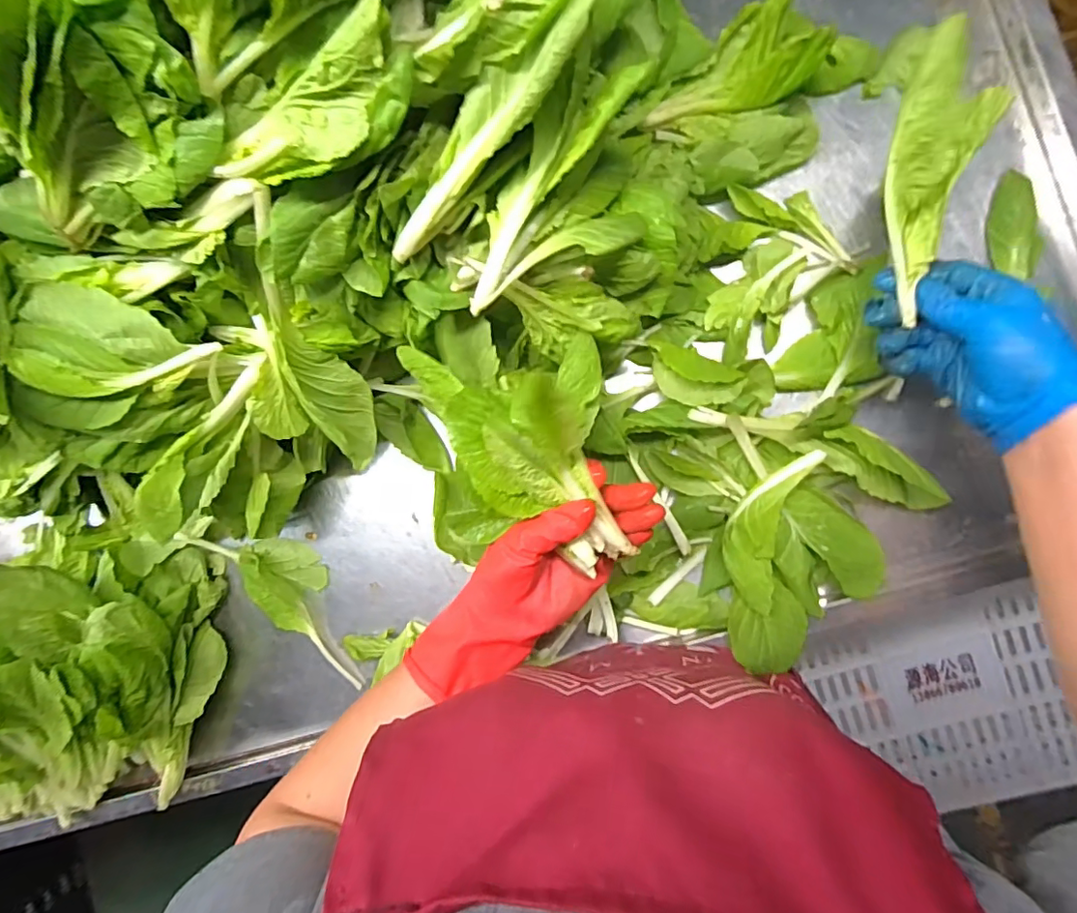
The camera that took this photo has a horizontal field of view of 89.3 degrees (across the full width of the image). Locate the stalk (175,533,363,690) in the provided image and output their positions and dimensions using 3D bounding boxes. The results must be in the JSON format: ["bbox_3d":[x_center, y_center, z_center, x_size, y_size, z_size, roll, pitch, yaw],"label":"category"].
[{"bbox_3d":[-0.227,0.120,0.505,0.203,0.025,0.068,42,96,5],"label":"stalk"}]

